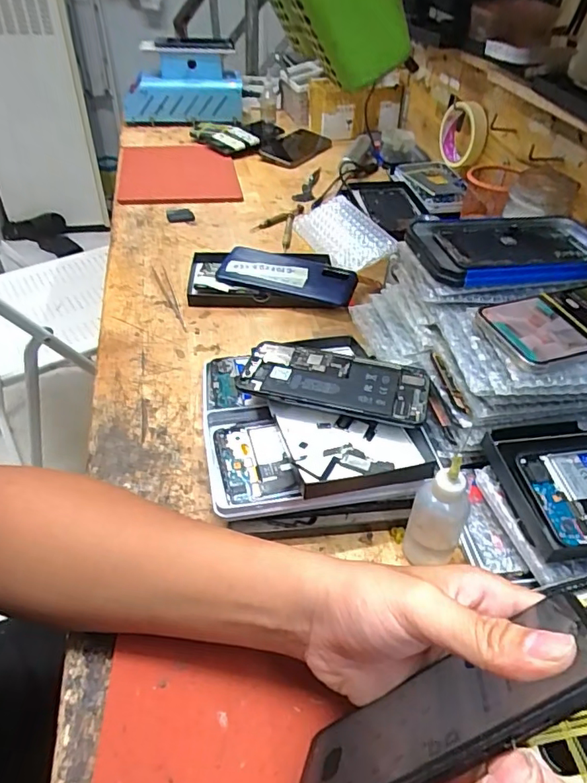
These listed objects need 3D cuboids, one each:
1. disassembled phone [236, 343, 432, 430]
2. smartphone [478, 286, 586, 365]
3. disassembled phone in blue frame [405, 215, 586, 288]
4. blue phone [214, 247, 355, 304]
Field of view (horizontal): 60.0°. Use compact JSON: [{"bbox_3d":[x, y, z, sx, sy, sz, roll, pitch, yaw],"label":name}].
[{"bbox_3d":[0.035,-0.009,0.438,0.156,0.013,0.078,13,44,11],"label":"disassembled phone"},{"bbox_3d":[0.221,-0.058,0.394,0.141,0.004,0.071,-13,45,-16],"label":"smartphone"},{"bbox_3d":[0.199,-0.130,0.460,0.181,0.019,0.105,-5,44,-9],"label":"disassembled phone in blue frame"},{"bbox_3d":[-0.007,-0.148,0.629,0.165,0.013,0.077,12,54,7],"label":"blue phone"}]

